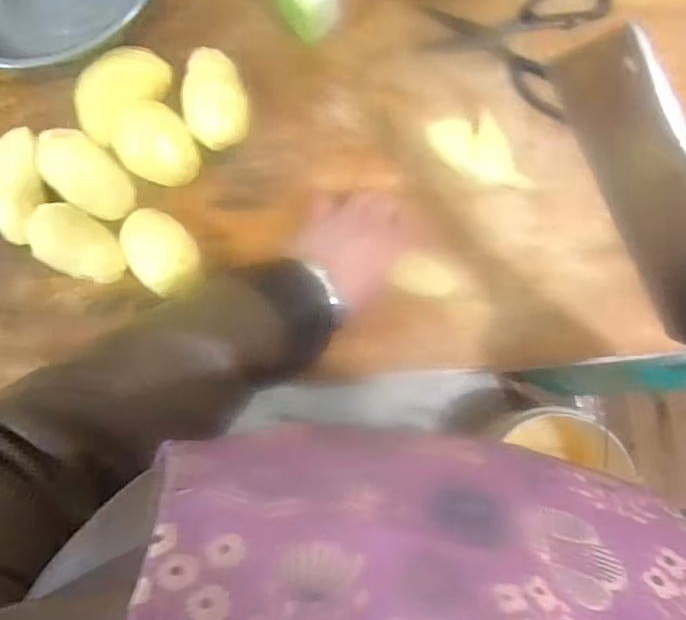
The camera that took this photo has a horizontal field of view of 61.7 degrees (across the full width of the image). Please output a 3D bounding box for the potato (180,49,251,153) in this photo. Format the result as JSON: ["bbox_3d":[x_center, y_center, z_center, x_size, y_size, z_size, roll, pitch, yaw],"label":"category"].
[{"bbox_3d":[-0.111,-0.184,0.506,0.053,0.045,0.093,-15,85,0],"label":"potato"}]

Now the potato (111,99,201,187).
[{"bbox_3d":[-0.160,-0.139,0.486,0.057,0.040,0.072,-43,120,-15],"label":"potato"}]

